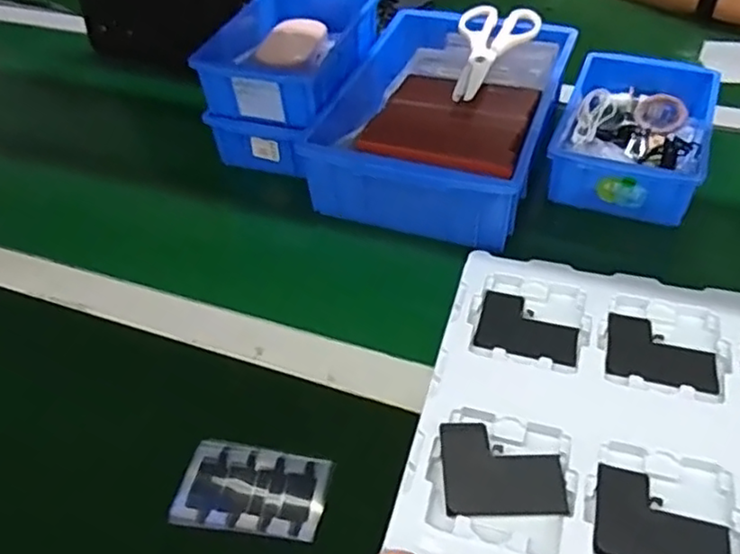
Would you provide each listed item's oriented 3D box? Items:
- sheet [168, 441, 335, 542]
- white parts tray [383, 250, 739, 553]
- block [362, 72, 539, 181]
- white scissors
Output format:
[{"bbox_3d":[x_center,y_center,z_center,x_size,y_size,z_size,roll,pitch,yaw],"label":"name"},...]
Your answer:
[{"bbox_3d":[-0.079,0.144,0.440,0.098,0.005,0.059,5,47,10],"label":"sheet"},{"bbox_3d":[0.201,0.103,0.447,0.316,0.014,0.281,10,48,14],"label":"white parts tray"},{"bbox_3d":[0.076,-0.146,0.605,0.138,0.019,0.144,13,48,16],"label":"block"},{"bbox_3d":[0.120,-0.233,0.674,0.083,0.015,0.195,13,49,17],"label":"white scissors"}]

